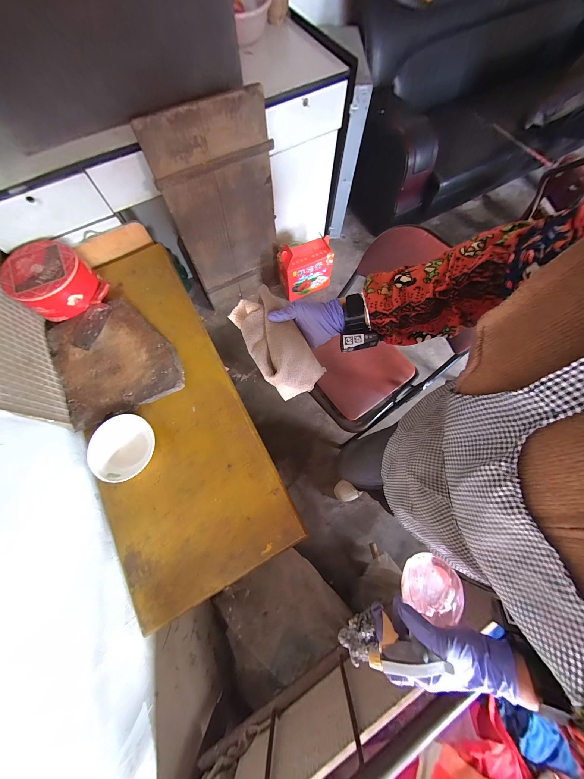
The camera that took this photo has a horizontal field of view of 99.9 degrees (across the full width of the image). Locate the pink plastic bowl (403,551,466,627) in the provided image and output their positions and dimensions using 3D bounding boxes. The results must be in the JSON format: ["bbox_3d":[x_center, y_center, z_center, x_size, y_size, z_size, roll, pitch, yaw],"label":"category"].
[{"bbox_3d":[0.231,0.319,0.398,0.086,0.044,0.083,0,72,0],"label":"pink plastic bowl"}]

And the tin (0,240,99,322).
[{"bbox_3d":[-0.862,-0.393,0.885,0.241,0.128,0.245,0,72,0],"label":"tin"}]

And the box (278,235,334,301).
[{"bbox_3d":[0.086,-0.682,1.410,0.289,0.283,0.134,-20,73,-6],"label":"box"}]

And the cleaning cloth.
[{"bbox_3d":[-0.030,-0.084,0.470,0.106,0.088,0.186,-32,74,-10],"label":"cleaning cloth"}]

